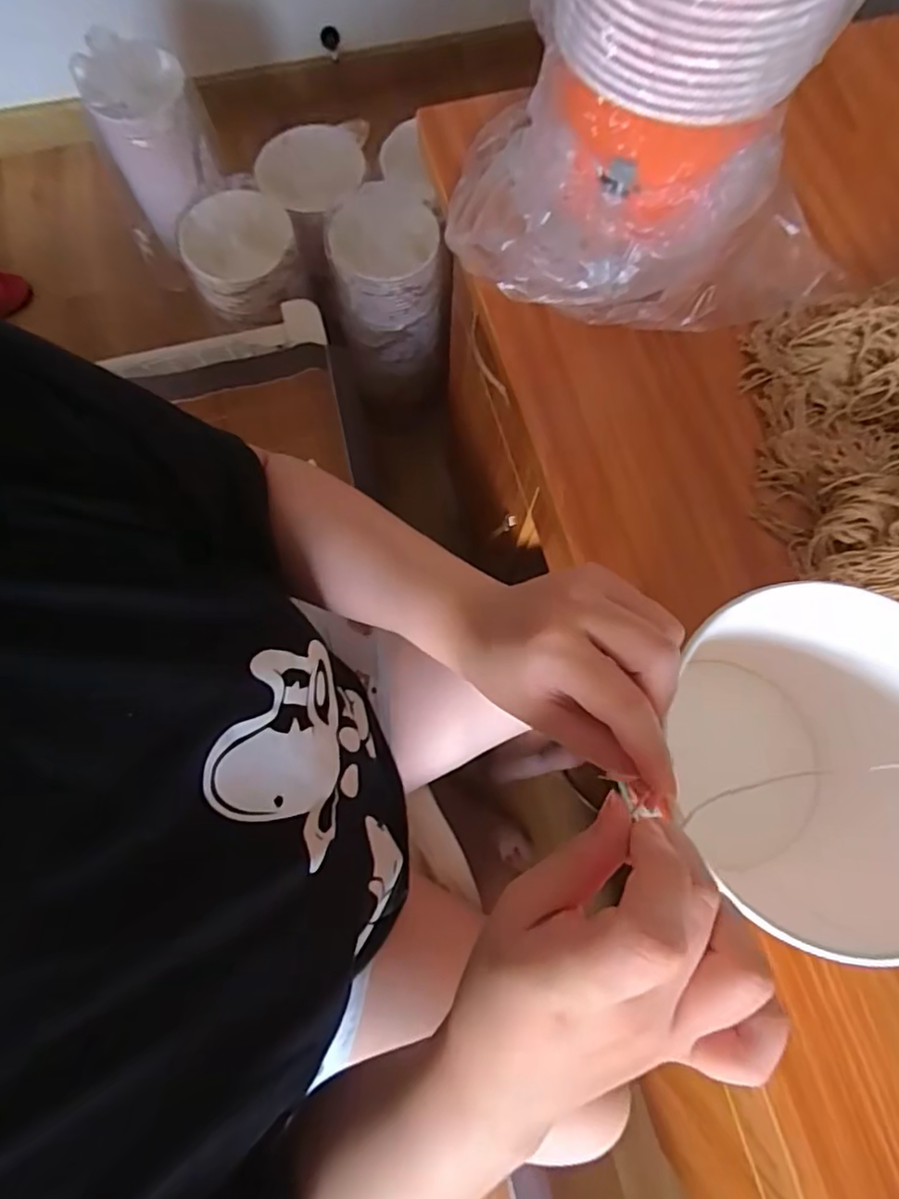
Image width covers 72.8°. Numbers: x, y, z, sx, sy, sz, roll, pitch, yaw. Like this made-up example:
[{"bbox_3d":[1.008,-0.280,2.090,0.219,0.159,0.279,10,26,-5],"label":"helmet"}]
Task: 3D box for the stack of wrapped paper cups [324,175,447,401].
[{"bbox_3d":[-0.093,-0.488,1.027,0.172,0.320,0.147,-6,75,-3],"label":"stack of wrapped paper cups"}]

